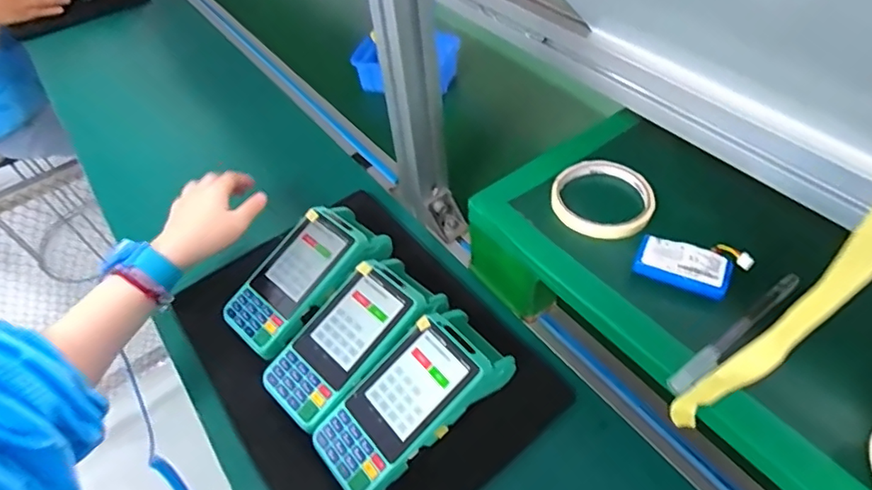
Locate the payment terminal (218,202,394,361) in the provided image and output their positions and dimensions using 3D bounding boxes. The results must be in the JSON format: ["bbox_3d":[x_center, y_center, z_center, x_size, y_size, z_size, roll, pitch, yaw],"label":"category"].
[{"bbox_3d":[-0.130,0.025,0.520,0.088,0.041,0.166,35,61,27],"label":"payment terminal"}]

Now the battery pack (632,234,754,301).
[{"bbox_3d":[0.200,0.014,0.408,0.077,0.015,0.042,20,55,19],"label":"battery pack"}]

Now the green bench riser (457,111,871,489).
[{"bbox_3d":[0.279,0.120,0.391,0.191,0.119,0.596,-31,55,-19],"label":"green bench riser"}]

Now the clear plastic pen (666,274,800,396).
[{"bbox_3d":[0.219,0.062,0.376,0.144,0.009,0.014,-31,55,-19],"label":"clear plastic pen"}]

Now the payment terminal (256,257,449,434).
[{"bbox_3d":[-0.075,0.082,0.474,0.166,0.050,0.083,-39,58,-24],"label":"payment terminal"}]

